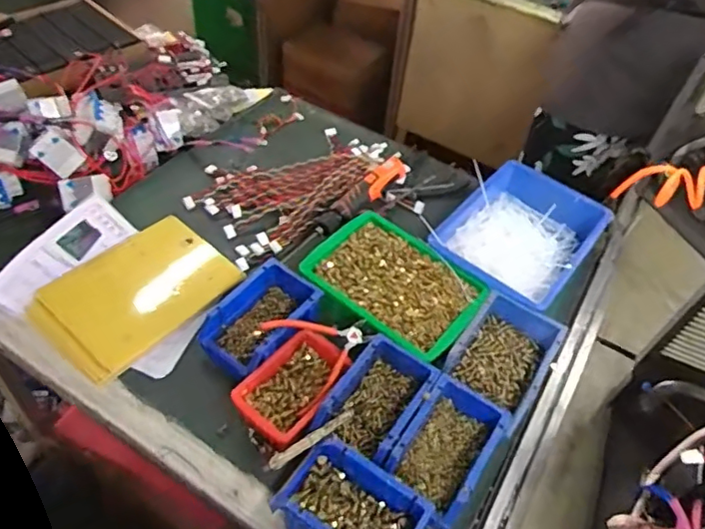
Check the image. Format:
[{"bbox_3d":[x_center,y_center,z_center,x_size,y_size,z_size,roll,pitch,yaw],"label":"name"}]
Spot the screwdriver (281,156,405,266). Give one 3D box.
[{"bbox_3d":[-0.007,-0.103,0.986,0.050,0.033,0.315,35,55,22],"label":"screwdriver"}]

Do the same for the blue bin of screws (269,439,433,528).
[{"bbox_3d":[-0.002,0.281,0.646,0.156,0.053,0.104,28,52,17],"label":"blue bin of screws"}]

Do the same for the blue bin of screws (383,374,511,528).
[{"bbox_3d":[0.116,0.231,0.705,0.100,0.061,0.164,30,53,19],"label":"blue bin of screws"}]

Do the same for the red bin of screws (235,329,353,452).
[{"bbox_3d":[-0.073,0.160,0.744,0.096,0.047,0.153,37,56,23],"label":"red bin of screws"}]

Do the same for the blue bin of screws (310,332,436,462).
[{"bbox_3d":[0.033,0.180,0.733,0.101,0.061,0.149,30,53,19],"label":"blue bin of screws"}]

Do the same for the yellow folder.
[{"bbox_3d":[-0.323,0.041,0.852,0.188,0.025,0.265,37,55,23],"label":"yellow folder"}]

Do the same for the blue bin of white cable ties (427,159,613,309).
[{"bbox_3d":[0.284,-0.043,0.955,0.206,0.078,0.298,36,55,23],"label":"blue bin of white cable ties"}]

